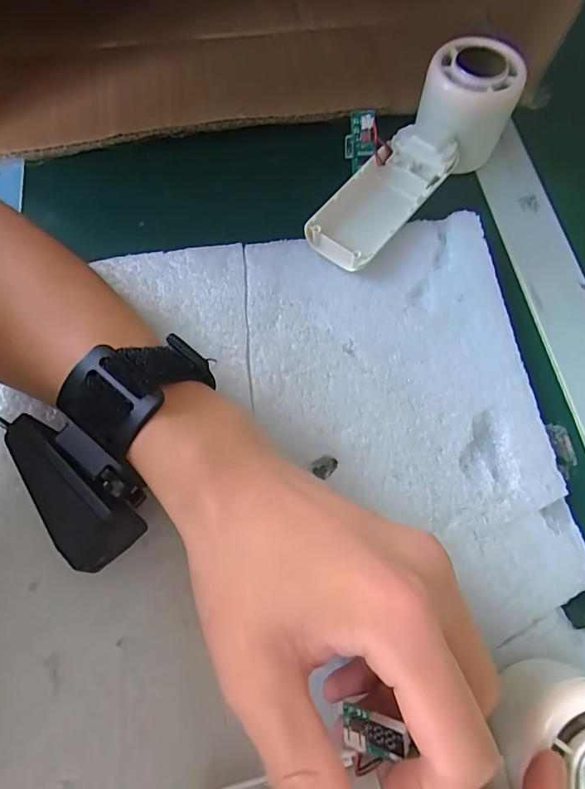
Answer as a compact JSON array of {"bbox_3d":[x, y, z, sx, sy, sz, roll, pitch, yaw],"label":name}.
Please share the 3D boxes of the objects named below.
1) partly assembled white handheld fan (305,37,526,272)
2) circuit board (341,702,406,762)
[{"bbox_3d":[0.067,-0.147,0.276,0.064,0.043,0.159,41,73,14],"label":"partly assembled white handheld fan"},{"bbox_3d":[0.025,0.111,0.153,0.007,0.029,0.012,1,66,-30],"label":"circuit board"}]

